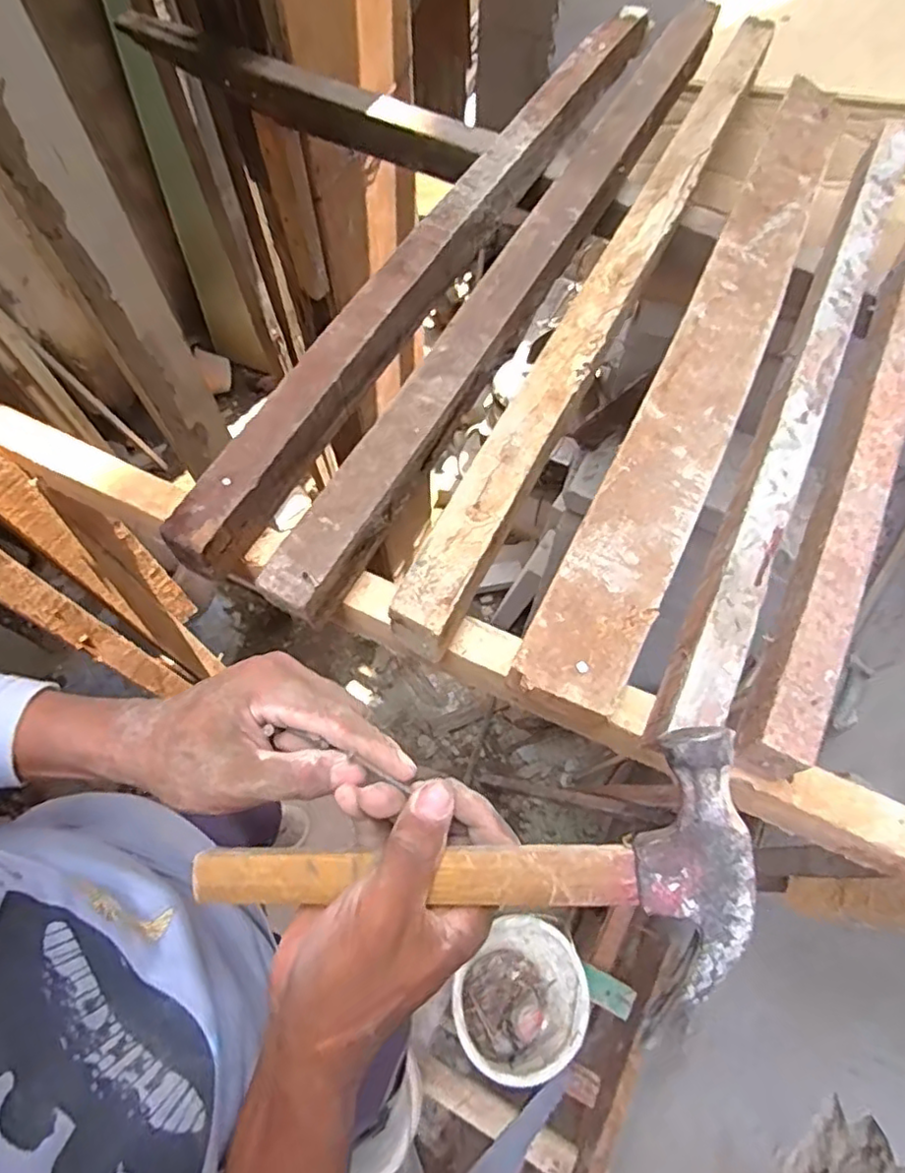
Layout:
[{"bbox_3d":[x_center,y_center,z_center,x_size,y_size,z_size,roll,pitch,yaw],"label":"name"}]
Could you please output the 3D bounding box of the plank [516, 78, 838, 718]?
[{"bbox_3d":[0.246,-0.229,0.563,0.077,0.020,0.758,26,68,10],"label":"plank"}]

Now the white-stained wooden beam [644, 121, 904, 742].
[{"bbox_3d":[0.303,-0.173,0.544,0.045,0.038,0.683,26,68,10],"label":"white-stained wooden beam"}]

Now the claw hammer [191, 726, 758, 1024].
[{"bbox_3d":[-0.003,0.137,0.291,0.266,0.025,0.101,-12,65,16],"label":"claw hammer"}]

